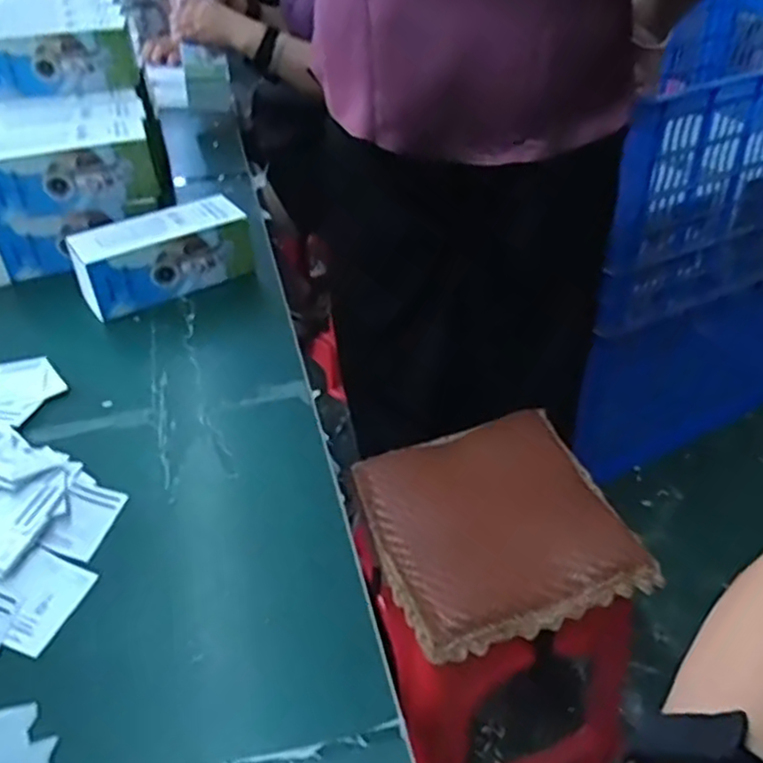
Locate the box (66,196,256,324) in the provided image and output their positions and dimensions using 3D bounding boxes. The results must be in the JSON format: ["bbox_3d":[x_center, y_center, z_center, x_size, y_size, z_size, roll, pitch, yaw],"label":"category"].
[{"bbox_3d":[-0.243,-0.142,0.780,0.181,0.068,0.089,-24,43,-24],"label":"box"}]

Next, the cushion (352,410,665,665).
[{"bbox_3d":[0.137,0.163,0.844,0.288,0.044,0.282,-14,40,-13],"label":"cushion"}]

